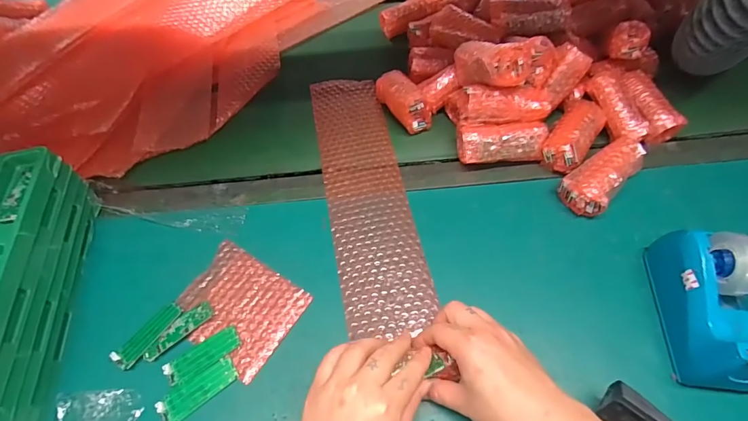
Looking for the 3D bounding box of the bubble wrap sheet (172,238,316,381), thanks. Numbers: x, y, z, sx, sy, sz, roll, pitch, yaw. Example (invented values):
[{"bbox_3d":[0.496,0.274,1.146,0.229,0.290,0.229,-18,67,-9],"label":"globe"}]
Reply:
[{"bbox_3d":[-0.144,0.102,0.420,0.125,0.004,0.100,28,63,18],"label":"bubble wrap sheet"}]

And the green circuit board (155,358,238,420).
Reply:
[{"bbox_3d":[-0.169,0.170,0.377,0.074,0.005,0.029,-35,63,-18],"label":"green circuit board"}]

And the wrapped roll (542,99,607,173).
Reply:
[{"bbox_3d":[0.248,-0.093,0.491,0.049,0.040,0.098,34,65,21],"label":"wrapped roll"}]

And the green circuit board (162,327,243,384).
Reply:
[{"bbox_3d":[-0.170,0.144,0.394,0.073,0.005,0.027,-32,62,-16],"label":"green circuit board"}]

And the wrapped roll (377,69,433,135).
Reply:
[{"bbox_3d":[0.038,-0.153,0.539,0.044,0.052,0.097,-22,60,-11],"label":"wrapped roll"}]

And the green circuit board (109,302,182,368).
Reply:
[{"bbox_3d":[-0.230,0.128,0.405,0.025,0.008,0.074,35,65,21],"label":"green circuit board"}]

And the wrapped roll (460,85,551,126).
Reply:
[{"bbox_3d":[0.157,-0.129,0.473,0.097,0.036,0.041,1,57,4],"label":"wrapped roll"}]

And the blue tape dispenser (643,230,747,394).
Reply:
[{"bbox_3d":[0.302,0.081,0.356,0.051,0.089,0.146,0,58,2],"label":"blue tape dispenser"}]

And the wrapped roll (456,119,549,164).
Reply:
[{"bbox_3d":[0.156,-0.080,0.489,0.104,0.046,0.044,1,58,3],"label":"wrapped roll"}]

